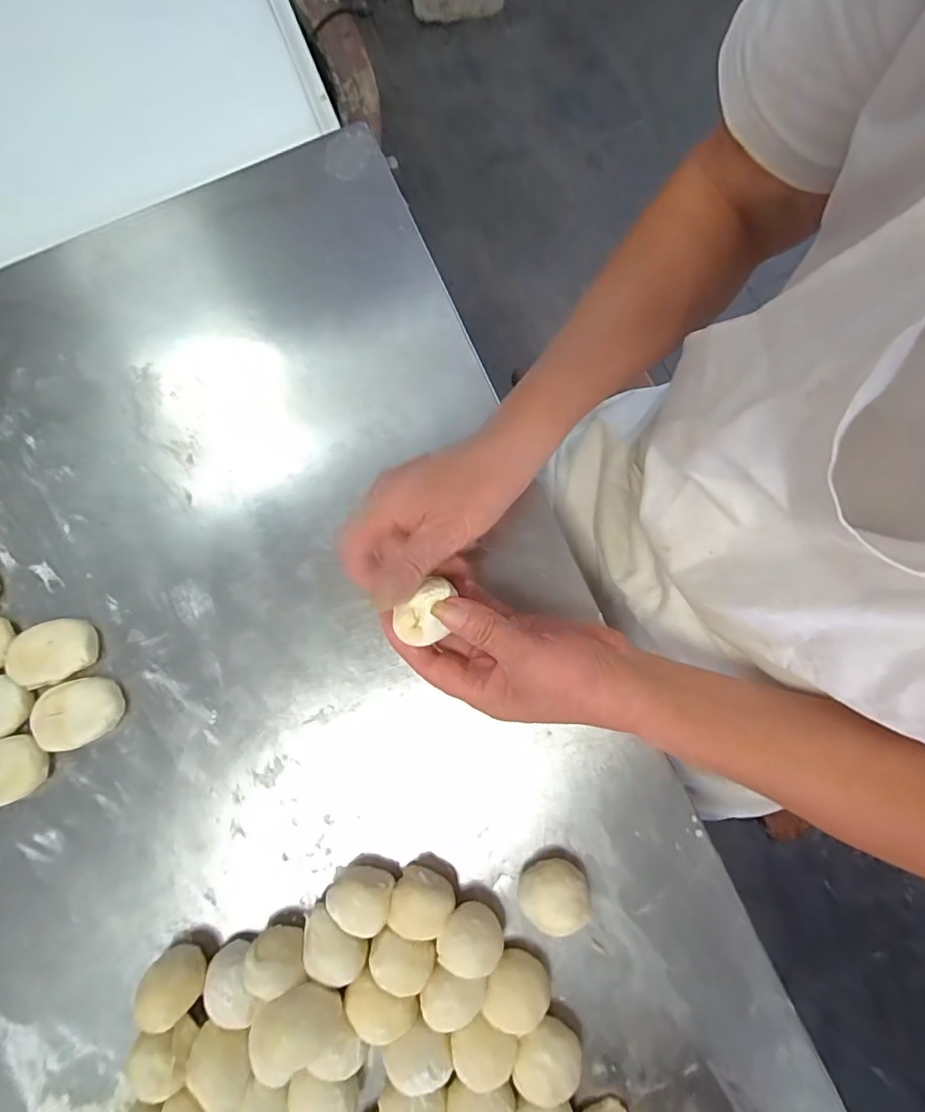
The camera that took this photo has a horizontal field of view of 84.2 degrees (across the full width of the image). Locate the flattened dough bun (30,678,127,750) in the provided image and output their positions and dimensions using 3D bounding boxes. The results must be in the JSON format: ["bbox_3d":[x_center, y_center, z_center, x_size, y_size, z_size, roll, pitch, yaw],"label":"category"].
[{"bbox_3d":[-0.284,0.115,0.380,0.060,0.017,0.046,-22,80,-2],"label":"flattened dough bun"}]

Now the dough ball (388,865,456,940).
[{"bbox_3d":[-0.027,0.238,0.355,0.041,0.037,0.035,12,80,4],"label":"dough ball"}]

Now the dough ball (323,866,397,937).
[{"bbox_3d":[-0.070,0.233,0.349,0.042,0.041,0.033,13,80,4],"label":"dough ball"}]

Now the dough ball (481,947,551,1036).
[{"bbox_3d":[0.036,0.286,0.338,0.043,0.029,0.036,4,80,3],"label":"dough ball"}]

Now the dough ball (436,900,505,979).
[{"bbox_3d":[0.005,0.252,0.341,0.042,0.041,0.033,2,80,2],"label":"dough ball"}]

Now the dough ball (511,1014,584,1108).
[{"bbox_3d":[0.052,0.319,0.325,0.040,0.030,0.039,0,80,2],"label":"dough ball"}]

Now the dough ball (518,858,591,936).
[{"bbox_3d":[0.062,0.229,0.342,0.045,0.029,0.039,-29,80,-3],"label":"dough ball"}]

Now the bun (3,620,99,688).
[{"bbox_3d":[-0.309,0.073,0.386,0.055,0.021,0.046,-11,80,0],"label":"bun"}]

